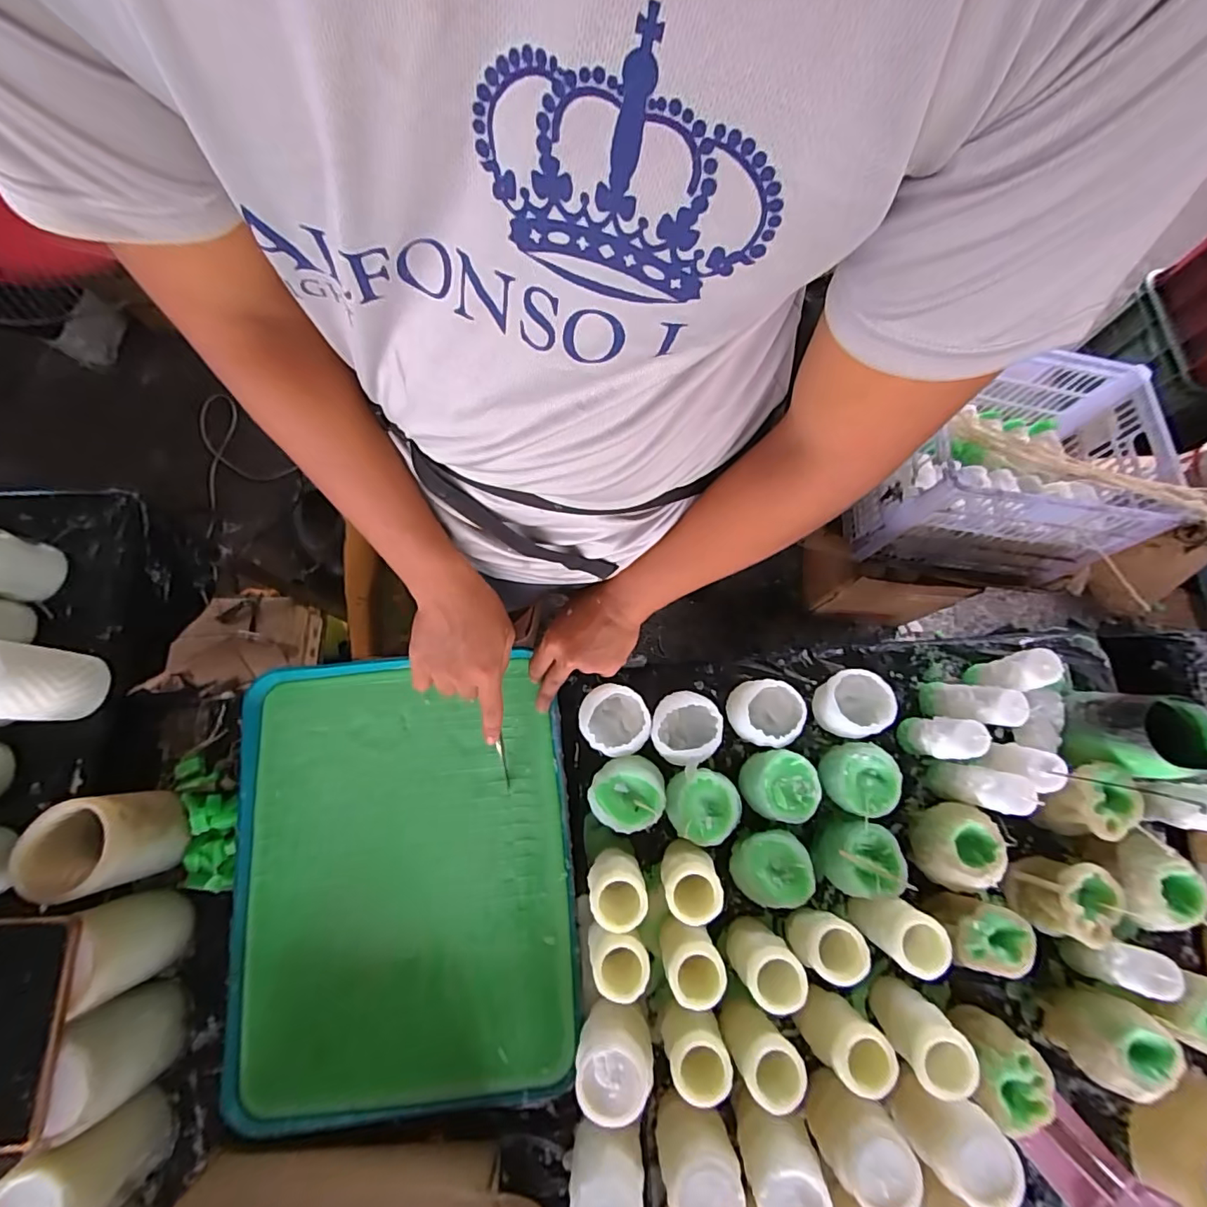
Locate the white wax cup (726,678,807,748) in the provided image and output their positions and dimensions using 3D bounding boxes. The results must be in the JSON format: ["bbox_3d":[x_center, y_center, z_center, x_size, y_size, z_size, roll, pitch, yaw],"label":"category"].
[{"bbox_3d":[0.174,0.122,0.588,0.082,0.057,0.069,5,75,0],"label":"white wax cup"}]

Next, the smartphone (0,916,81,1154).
[{"bbox_3d":[-0.481,0.345,0.426,0.080,0.012,0.161,0,75,-1],"label":"smartphone"}]

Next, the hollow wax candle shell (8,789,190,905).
[{"bbox_3d":[-0.475,0.229,0.510,0.081,0.092,0.083,-9,75,-4],"label":"hollow wax candle shell"}]

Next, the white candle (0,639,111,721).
[{"bbox_3d":[-0.562,0.077,0.518,0.070,0.105,0.070,5,75,0],"label":"white candle"}]

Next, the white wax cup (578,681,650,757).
[{"bbox_3d":[0.011,0.129,0.584,0.071,0.059,0.073,0,75,-1],"label":"white wax cup"}]

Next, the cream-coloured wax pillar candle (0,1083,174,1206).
[{"bbox_3d":[-0.444,0.491,0.453,0.080,0.112,0.078,0,75,-1],"label":"cream-coloured wax pillar candle"}]

